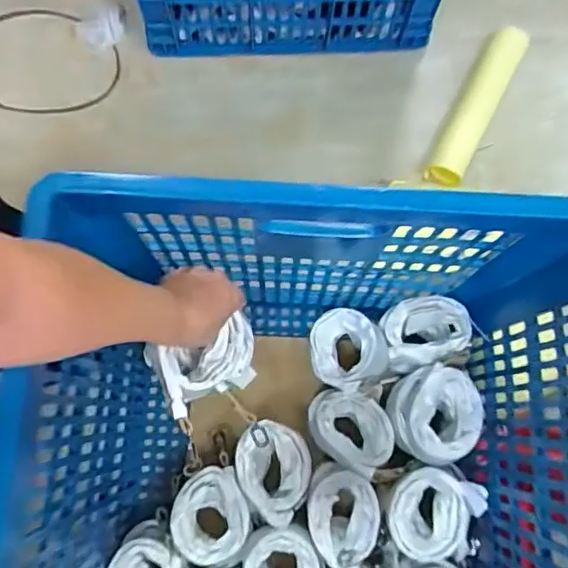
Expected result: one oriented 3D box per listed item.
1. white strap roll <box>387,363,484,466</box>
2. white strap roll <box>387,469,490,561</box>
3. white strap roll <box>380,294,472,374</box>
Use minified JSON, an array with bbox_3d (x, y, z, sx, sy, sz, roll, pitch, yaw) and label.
[{"bbox_3d":[0.181,0.155,0.683,0.096,0.075,0.107,-18,75,-5],"label":"white strap roll"},{"bbox_3d":[0.170,0.259,0.666,0.112,0.053,0.087,-37,77,-10],"label":"white strap roll"},{"bbox_3d":[0.179,0.065,0.745,0.100,0.080,0.085,-11,74,-3],"label":"white strap roll"}]

